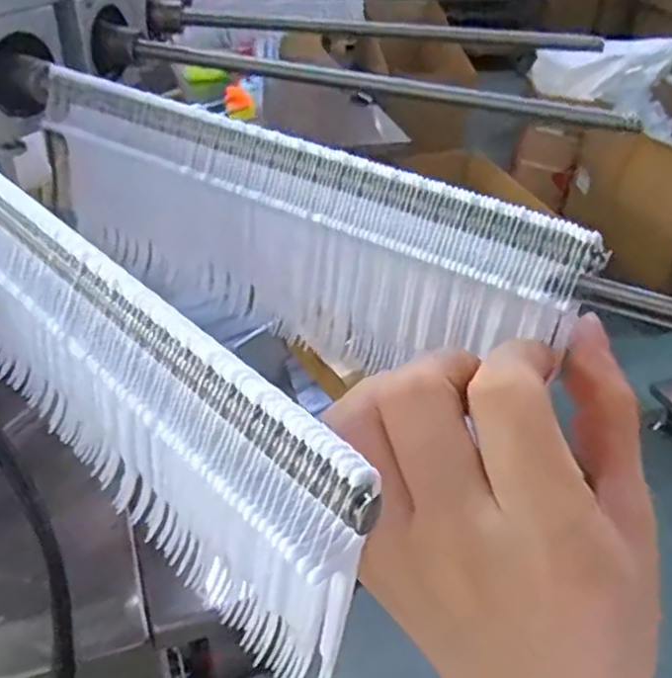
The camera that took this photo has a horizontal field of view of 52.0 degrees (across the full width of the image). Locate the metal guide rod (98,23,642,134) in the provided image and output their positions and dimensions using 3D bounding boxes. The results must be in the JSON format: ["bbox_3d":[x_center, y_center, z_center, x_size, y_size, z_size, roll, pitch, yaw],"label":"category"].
[{"bbox_3d":[0.007,-0.110,0.288,0.226,0.011,0.012,12,39,11],"label":"metal guide rod"}]

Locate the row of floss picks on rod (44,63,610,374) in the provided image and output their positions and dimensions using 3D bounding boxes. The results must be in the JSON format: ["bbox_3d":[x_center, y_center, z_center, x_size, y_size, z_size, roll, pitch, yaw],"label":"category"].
[{"bbox_3d":[-0.021,-0.036,0.239,0.203,0.074,0.012,21,41,23],"label":"row of floss picks on rod"}]

